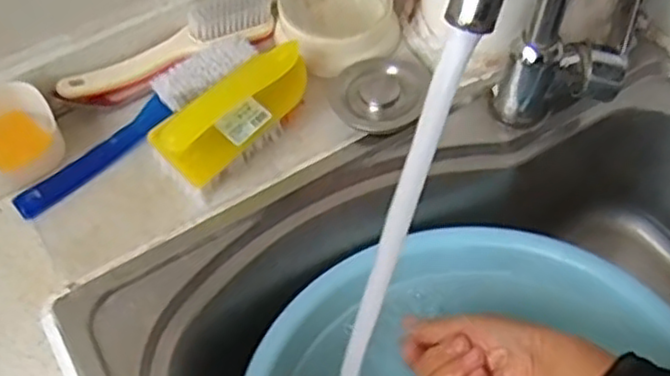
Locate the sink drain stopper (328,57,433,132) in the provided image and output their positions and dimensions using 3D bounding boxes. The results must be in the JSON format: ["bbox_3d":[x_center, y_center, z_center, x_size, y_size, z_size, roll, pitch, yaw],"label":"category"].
[{"bbox_3d":[0.036,-0.078,0.596,0.079,0.019,0.068,9,59,7],"label":"sink drain stopper"}]

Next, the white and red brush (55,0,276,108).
[{"bbox_3d":[-0.142,-0.119,0.621,0.200,0.043,0.046,-30,62,-16],"label":"white and red brush"}]

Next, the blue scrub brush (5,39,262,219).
[{"bbox_3d":[-0.163,-0.058,0.587,0.231,0.032,0.041,-38,64,-20],"label":"blue scrub brush"}]

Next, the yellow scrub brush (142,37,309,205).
[{"bbox_3d":[-0.078,-0.057,0.561,0.135,0.056,0.055,-41,65,-21],"label":"yellow scrub brush"}]

